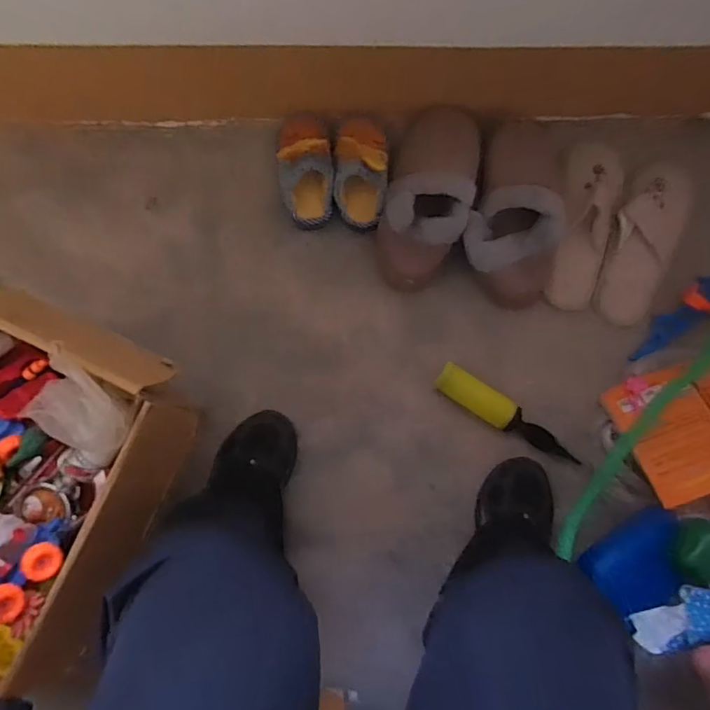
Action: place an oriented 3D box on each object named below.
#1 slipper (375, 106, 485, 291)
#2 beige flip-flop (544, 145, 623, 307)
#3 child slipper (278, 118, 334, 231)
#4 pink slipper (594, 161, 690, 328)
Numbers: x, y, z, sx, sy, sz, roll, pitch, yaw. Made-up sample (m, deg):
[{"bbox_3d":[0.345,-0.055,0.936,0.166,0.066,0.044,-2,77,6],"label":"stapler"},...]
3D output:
[{"bbox_3d":[0.107,-0.231,0.775,0.121,0.076,0.268,18,83,-1],"label":"slipper"},{"bbox_3d":[0.347,-0.188,0.800,0.088,0.060,0.234,11,83,-2],"label":"beige flip-flop"},{"bbox_3d":[-0.073,-0.280,0.777,0.079,0.069,0.172,-3,84,-3],"label":"child slipper"},{"bbox_3d":[0.432,-0.170,0.802,0.085,0.059,0.258,16,83,-1],"label":"pink slipper"}]

